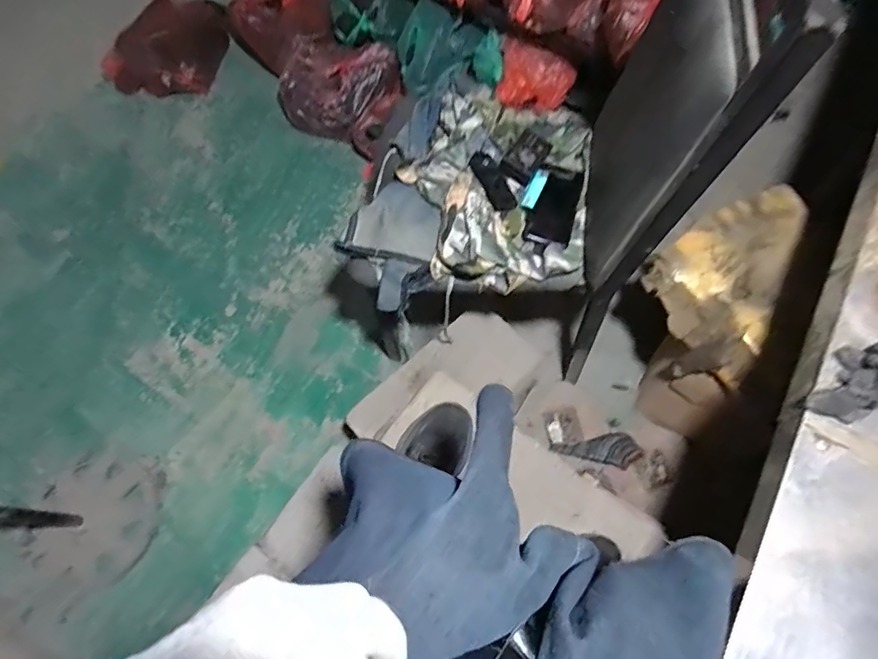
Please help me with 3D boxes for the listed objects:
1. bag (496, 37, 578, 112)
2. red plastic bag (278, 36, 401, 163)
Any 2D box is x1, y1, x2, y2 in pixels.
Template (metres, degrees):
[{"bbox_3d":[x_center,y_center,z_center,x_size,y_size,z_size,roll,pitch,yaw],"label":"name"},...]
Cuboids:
[{"bbox_3d":[0.254,-0.660,1.318,0.197,0.112,0.119,11,68,9],"label":"bag"},{"bbox_3d":[-0.282,-0.707,1.490,0.367,0.157,0.258,26,71,14],"label":"red plastic bag"}]

